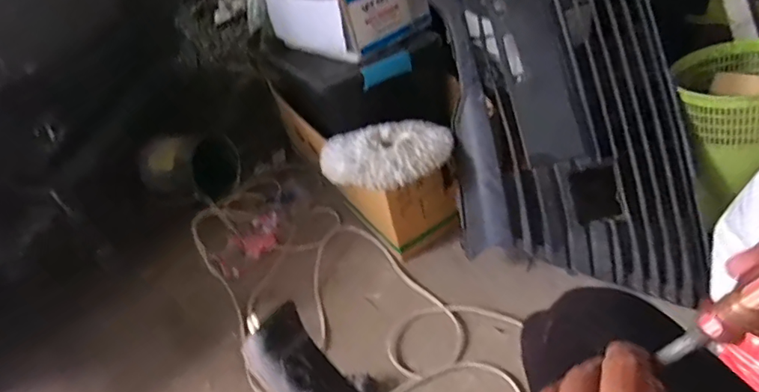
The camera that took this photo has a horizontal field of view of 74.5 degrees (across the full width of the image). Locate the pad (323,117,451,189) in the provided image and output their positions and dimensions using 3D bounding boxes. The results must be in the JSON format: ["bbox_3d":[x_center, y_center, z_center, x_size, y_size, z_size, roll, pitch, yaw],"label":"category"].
[{"bbox_3d":[0.010,-0.081,0.907,0.235,0.035,0.182,-2,44,11],"label":"pad"}]

